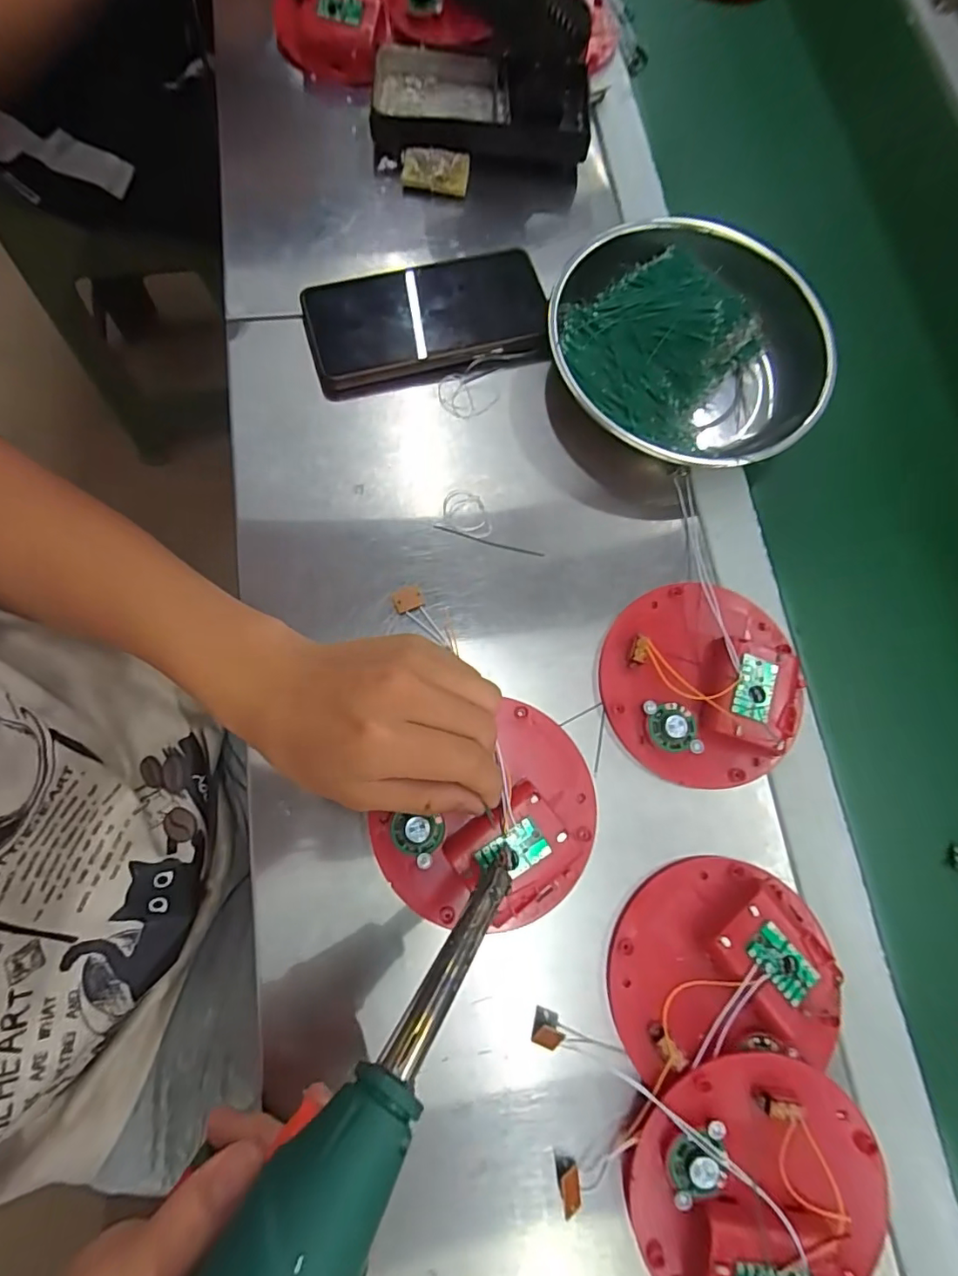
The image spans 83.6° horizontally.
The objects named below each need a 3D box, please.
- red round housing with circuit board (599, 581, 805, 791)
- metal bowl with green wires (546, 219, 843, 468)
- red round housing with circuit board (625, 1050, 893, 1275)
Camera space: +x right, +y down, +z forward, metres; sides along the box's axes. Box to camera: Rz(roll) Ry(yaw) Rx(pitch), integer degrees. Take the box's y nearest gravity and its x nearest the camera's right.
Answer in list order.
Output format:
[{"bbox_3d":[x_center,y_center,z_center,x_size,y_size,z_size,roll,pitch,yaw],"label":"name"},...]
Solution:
[{"bbox_3d":[0.134,0.023,0.317,0.112,0.028,0.124,27,76,3],"label":"red round housing with circuit board"},{"bbox_3d":[0.141,-0.198,0.371,0.180,0.051,0.186,1,76,-4],"label":"metal bowl with green wires"},{"bbox_3d":[0.134,0.263,0.250,0.119,0.019,0.113,-15,77,-7],"label":"red round housing with circuit board"}]

